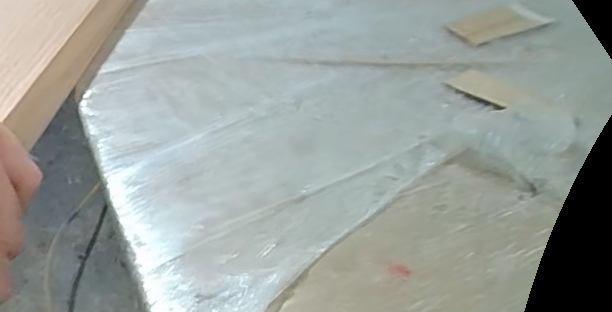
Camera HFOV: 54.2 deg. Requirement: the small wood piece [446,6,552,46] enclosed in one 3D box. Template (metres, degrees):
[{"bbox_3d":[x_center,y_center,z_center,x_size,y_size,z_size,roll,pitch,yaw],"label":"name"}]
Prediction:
[{"bbox_3d":[0.129,-0.092,0.408,0.072,0.005,0.032,-19,42,-25],"label":"small wood piece"}]

